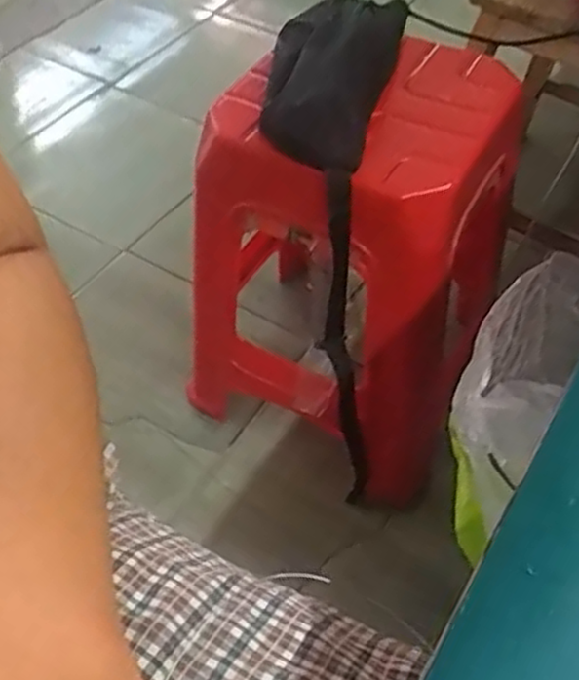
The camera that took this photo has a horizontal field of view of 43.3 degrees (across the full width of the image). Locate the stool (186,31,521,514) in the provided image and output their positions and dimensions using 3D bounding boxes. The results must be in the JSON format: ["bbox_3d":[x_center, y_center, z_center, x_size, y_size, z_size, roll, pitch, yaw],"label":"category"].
[{"bbox_3d":[0.077,-0.087,0.936,0.333,0.552,0.317,24,55,19],"label":"stool"}]

